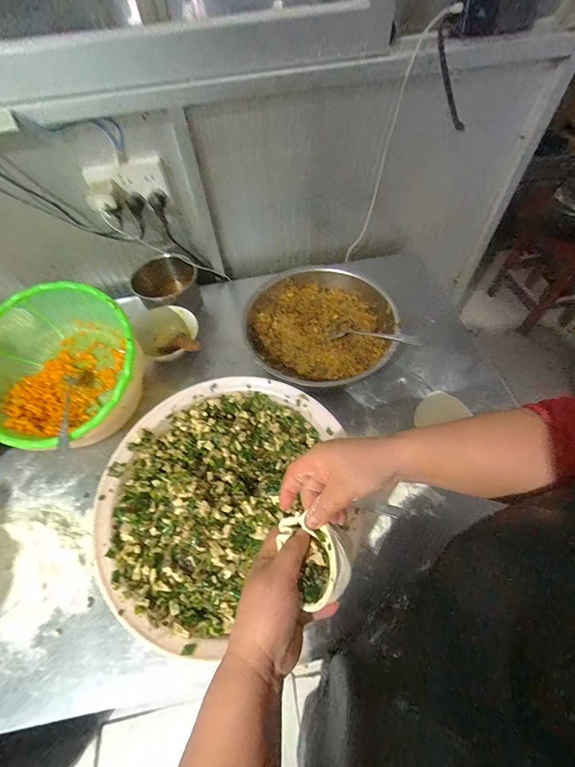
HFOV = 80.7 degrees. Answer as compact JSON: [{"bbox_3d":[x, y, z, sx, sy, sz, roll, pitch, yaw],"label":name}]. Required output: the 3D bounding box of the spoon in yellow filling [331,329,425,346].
[{"bbox_3d":[0.168,-0.091,0.648,0.177,0.015,0.028,11,56,33],"label":"spoon in yellow filling"}]

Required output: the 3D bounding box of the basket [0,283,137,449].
[{"bbox_3d":[-0.416,-0.028,0.642,0.305,0.132,0.290,26,79,10],"label":"basket"}]

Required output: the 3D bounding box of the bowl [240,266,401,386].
[{"bbox_3d":[0.064,-0.112,0.690,0.296,0.073,0.297,-1,57,2],"label":"bowl"}]

